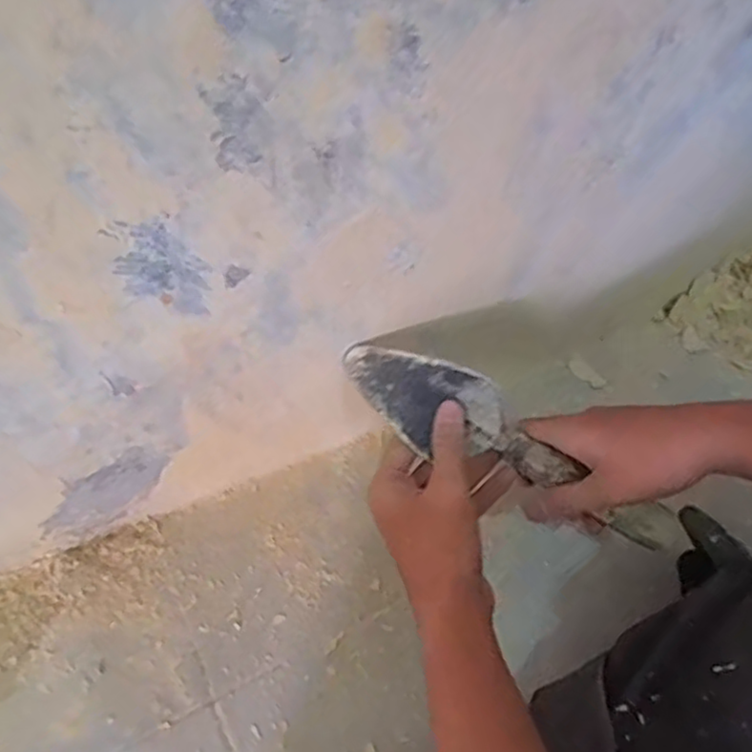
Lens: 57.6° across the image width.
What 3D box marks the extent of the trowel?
[{"bbox_3d":[0.090,0.049,0.452,0.247,0.037,0.048,31,59,-2],"label":"trowel"}]

